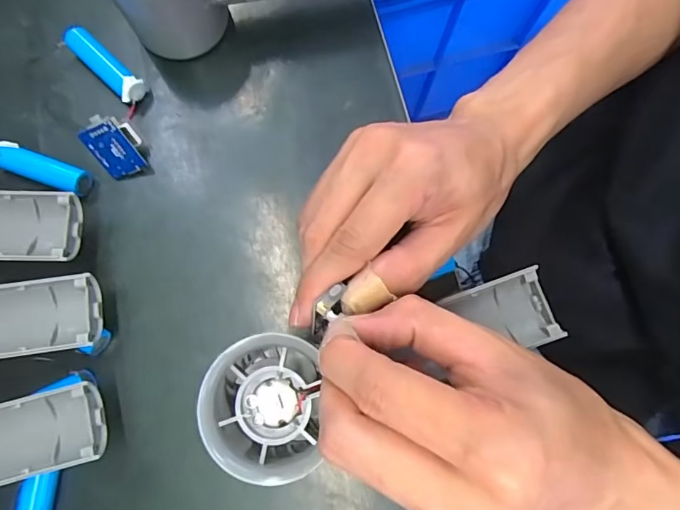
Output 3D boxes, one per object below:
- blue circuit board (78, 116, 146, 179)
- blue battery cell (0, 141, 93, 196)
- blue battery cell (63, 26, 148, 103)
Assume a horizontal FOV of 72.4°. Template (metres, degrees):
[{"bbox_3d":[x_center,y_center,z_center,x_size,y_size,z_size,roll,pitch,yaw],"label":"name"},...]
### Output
[{"bbox_3d":[-0.120,-0.059,0.248,0.023,0.009,0.032,-27,126,1],"label":"blue circuit board"},{"bbox_3d":[-0.160,-0.046,0.251,0.052,0.016,0.014,19,80,3],"label":"blue battery cell"},{"bbox_3d":[-0.131,-0.105,0.261,0.054,0.015,0.014,41,82,6],"label":"blue battery cell"}]

